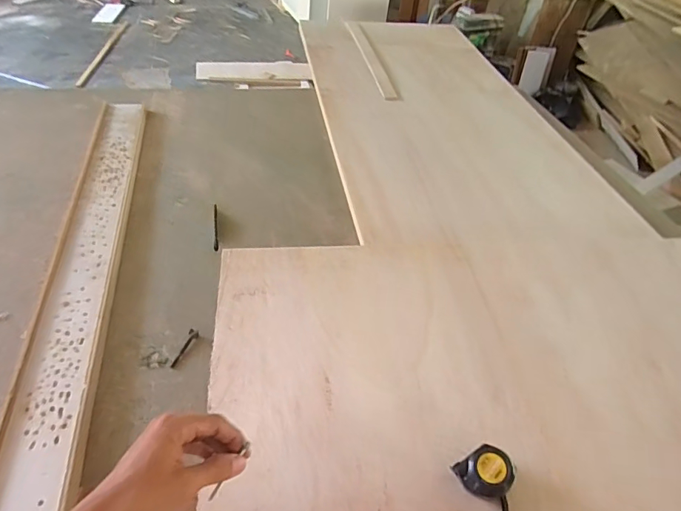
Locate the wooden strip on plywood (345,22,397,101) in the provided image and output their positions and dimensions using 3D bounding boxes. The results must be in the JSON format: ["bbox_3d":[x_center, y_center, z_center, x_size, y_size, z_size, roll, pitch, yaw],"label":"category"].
[{"bbox_3d":[0.106,-0.732,1.656,0.052,0.016,0.685,-5,45,-11],"label":"wooden strip on plywood"}]

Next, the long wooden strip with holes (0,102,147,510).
[{"bbox_3d":[-0.495,-0.013,0.897,0.116,0.018,1.103,2,45,-18],"label":"long wooden strip with holes"}]

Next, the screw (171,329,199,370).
[{"bbox_3d":[-0.266,0.158,0.772,0.017,0.015,0.070,13,45,6],"label":"screw"}]

